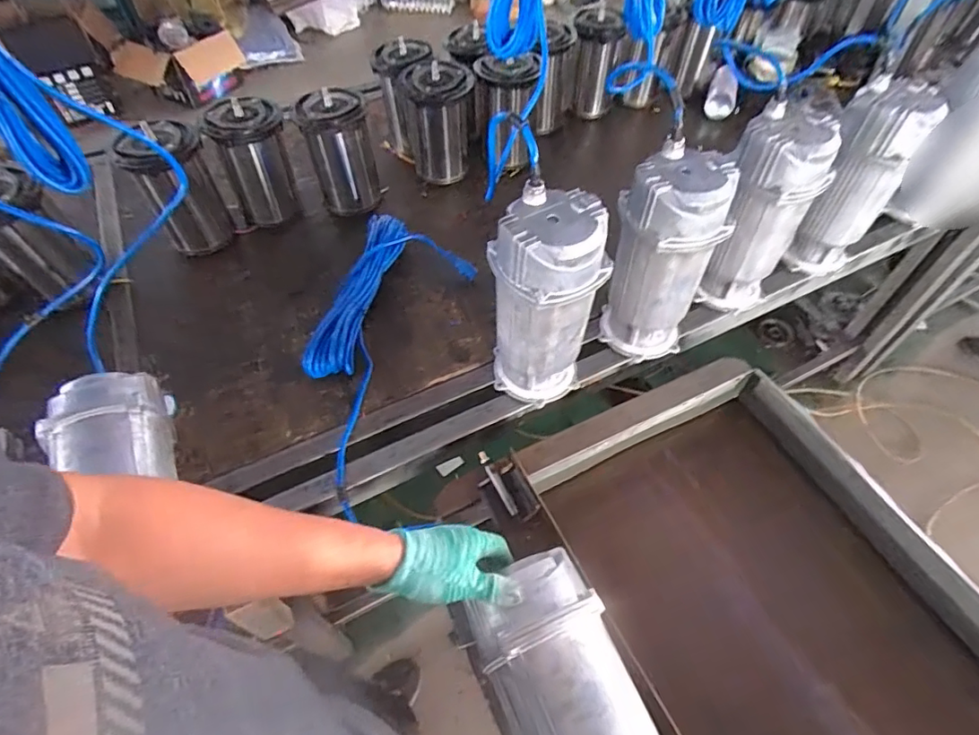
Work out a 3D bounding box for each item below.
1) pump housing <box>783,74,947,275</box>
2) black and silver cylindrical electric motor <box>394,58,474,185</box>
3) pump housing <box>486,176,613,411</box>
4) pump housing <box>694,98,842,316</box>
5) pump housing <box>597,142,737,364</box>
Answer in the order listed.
[{"bbox_3d":[0.603,-0.305,0.864,0.123,0.292,0.113,31,59,21],"label":"pump housing"},{"bbox_3d":[-0.110,-0.512,1.084,0.123,0.216,0.120,0,53,0],"label":"black and silver cylindrical electric motor"},{"bbox_3d":[0.072,-0.078,0.692,0.125,0.293,0.116,-20,56,-14],"label":"pump housing"},{"bbox_3d":[0.414,-0.230,0.809,0.130,0.289,0.111,13,54,10],"label":"pump housing"},{"bbox_3d":[0.244,-0.149,0.748,0.121,0.294,0.116,-9,54,-6],"label":"pump housing"}]

